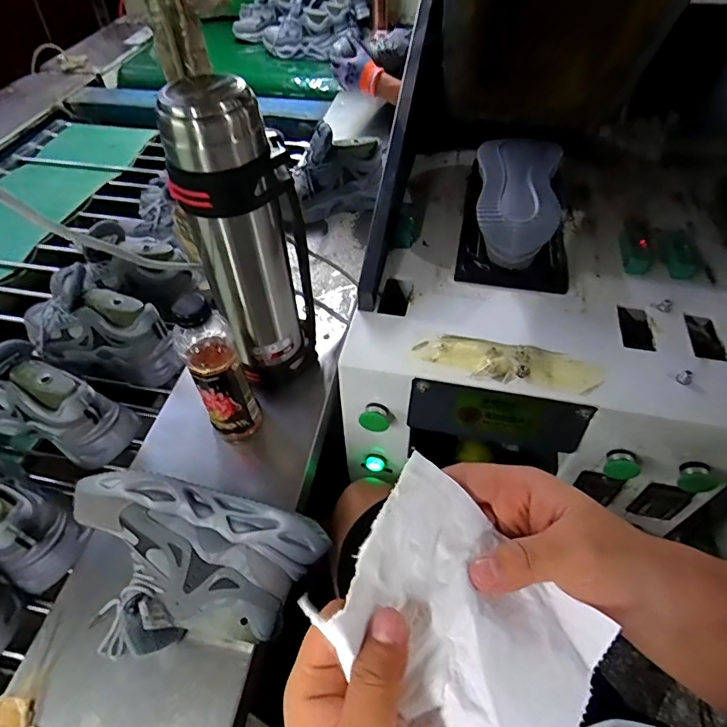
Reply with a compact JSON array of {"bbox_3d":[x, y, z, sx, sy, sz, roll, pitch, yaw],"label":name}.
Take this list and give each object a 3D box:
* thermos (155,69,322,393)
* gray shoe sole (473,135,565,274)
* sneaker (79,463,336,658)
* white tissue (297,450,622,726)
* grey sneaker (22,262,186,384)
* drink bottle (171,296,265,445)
[{"bbox_3d":[-0.141,-0.132,0.624,0.099,0.414,0.127,26,55,19],"label":"thermos"},{"bbox_3d":[0.209,-0.222,0.684,0.115,0.108,0.222,12,52,9],"label":"gray shoe sole"},{"bbox_3d":[-0.179,0.216,0.517,0.271,0.103,0.156,1,51,1],"label":"sneaker"},{"bbox_3d":[0.046,0.124,0.230,0.128,0.036,0.097,44,58,4],"label":"white tissue"},{"bbox_3d":[-0.424,-0.055,0.755,0.274,0.148,0.099,18,53,13],"label":"grey sneaker"},{"bbox_3d":[-0.185,0.013,0.616,0.073,0.228,0.059,-20,54,-16],"label":"drink bottle"}]

